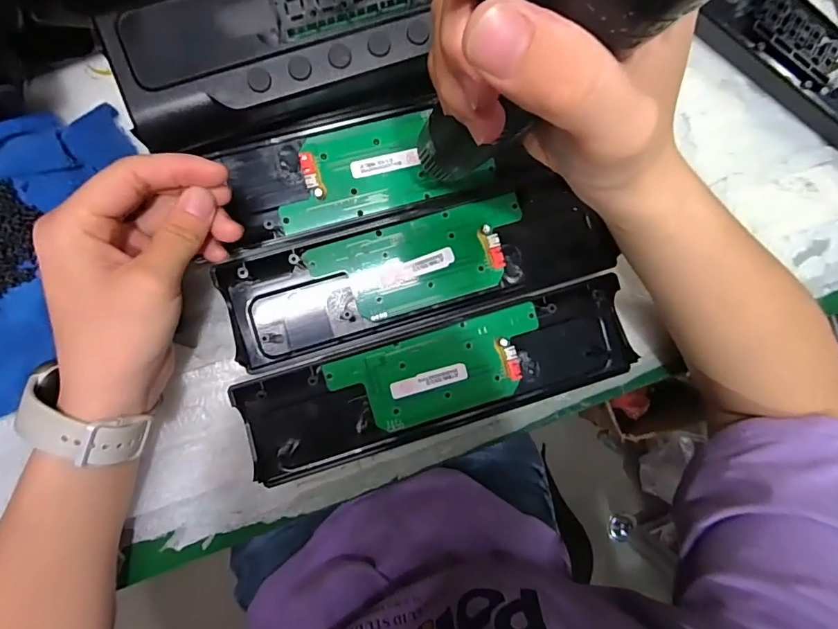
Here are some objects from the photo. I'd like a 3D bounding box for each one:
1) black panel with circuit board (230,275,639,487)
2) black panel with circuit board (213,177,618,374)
[{"bbox_3d":[0.017,0.042,0.301,0.245,0.017,0.065,-17,92,-5],"label":"black panel with circuit board"},{"bbox_3d":[0.000,-0.029,0.298,0.236,0.012,0.069,-16,92,-5],"label":"black panel with circuit board"}]

